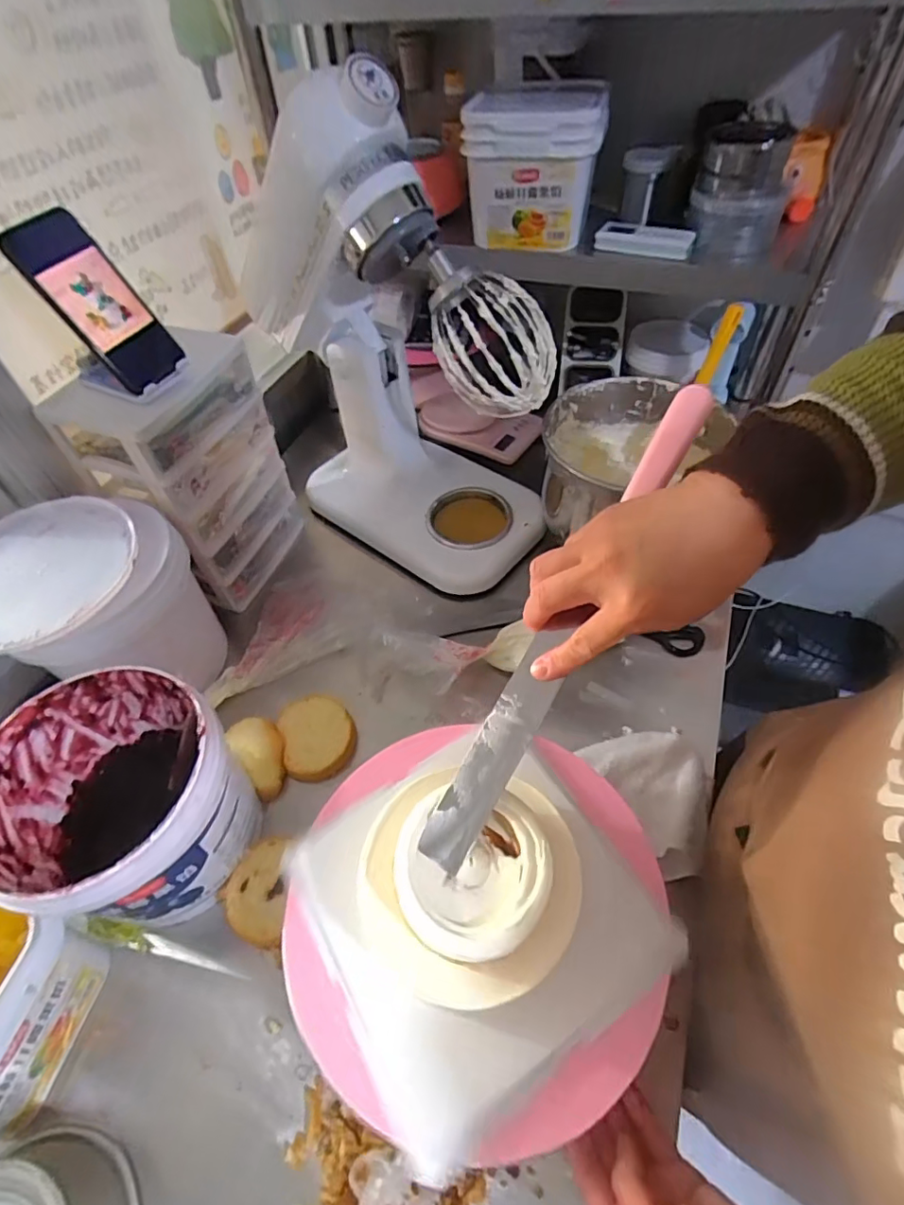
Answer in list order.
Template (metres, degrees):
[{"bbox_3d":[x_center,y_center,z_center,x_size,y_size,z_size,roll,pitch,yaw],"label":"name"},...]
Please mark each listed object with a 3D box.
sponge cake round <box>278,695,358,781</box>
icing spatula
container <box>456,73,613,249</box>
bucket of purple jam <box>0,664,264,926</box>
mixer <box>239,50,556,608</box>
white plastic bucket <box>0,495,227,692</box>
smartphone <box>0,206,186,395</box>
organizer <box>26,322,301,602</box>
[{"bbox_3d":[-0.157,0.157,0.646,0.081,0.030,0.091,-14,52,-7],"label":"sponge cake round"},{"bbox_3d":[0.077,0.012,0.362,0.030,0.010,0.352,29,88,24],"label":"icing spatula"},{"bbox_3d":[0.111,-0.580,0.732,0.171,0.141,0.164,9,52,11],"label":"container"},{"bbox_3d":[-0.301,0.187,0.517,0.194,0.162,0.188,-2,51,2],"label":"bucket of purple jam"},{"bbox_3d":[-0.053,-0.295,0.680,0.360,0.483,0.209,31,59,25],"label":"mixer"},{"bbox_3d":[-0.412,0.012,0.635,0.226,0.172,0.190,6,52,9],"label":"white plastic bucket"},{"bbox_3d":[-0.346,-0.291,0.539,0.016,0.156,0.077,-3,44,40],"label":"smartphone"},{"bbox_3d":[-0.330,-0.164,0.730,0.133,0.307,0.197,18,55,17],"label":"organizer"}]

